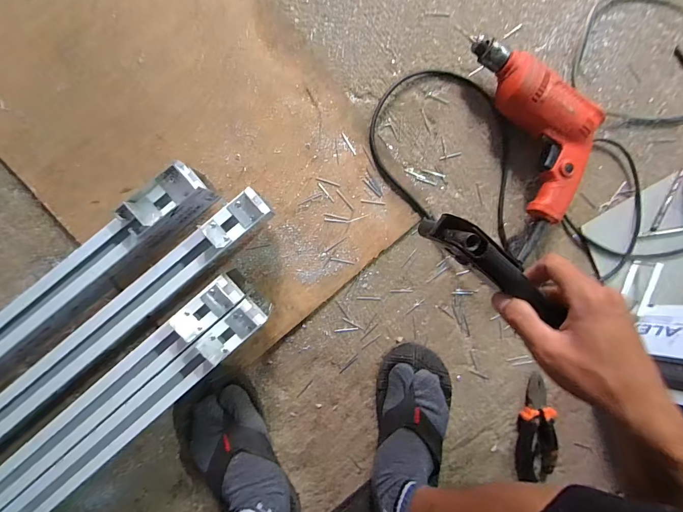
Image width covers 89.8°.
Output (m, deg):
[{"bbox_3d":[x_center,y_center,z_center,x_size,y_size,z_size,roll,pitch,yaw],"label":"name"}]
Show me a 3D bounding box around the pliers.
[{"bbox_3d":[0.309,0.275,0.541,0.055,0.027,0.169,2,95,-6],"label":"pliers"}]

